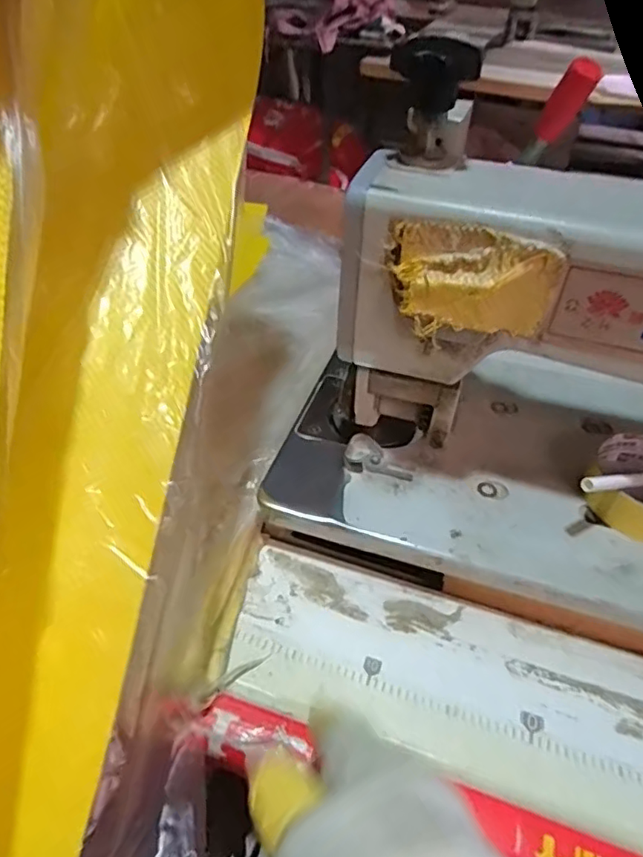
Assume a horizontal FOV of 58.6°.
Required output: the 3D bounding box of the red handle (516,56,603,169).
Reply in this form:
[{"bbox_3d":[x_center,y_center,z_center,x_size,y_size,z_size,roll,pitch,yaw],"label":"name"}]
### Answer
[{"bbox_3d":[0.131,-0.173,0.319,0.016,0.059,0.012,46,55,11],"label":"red handle"}]

